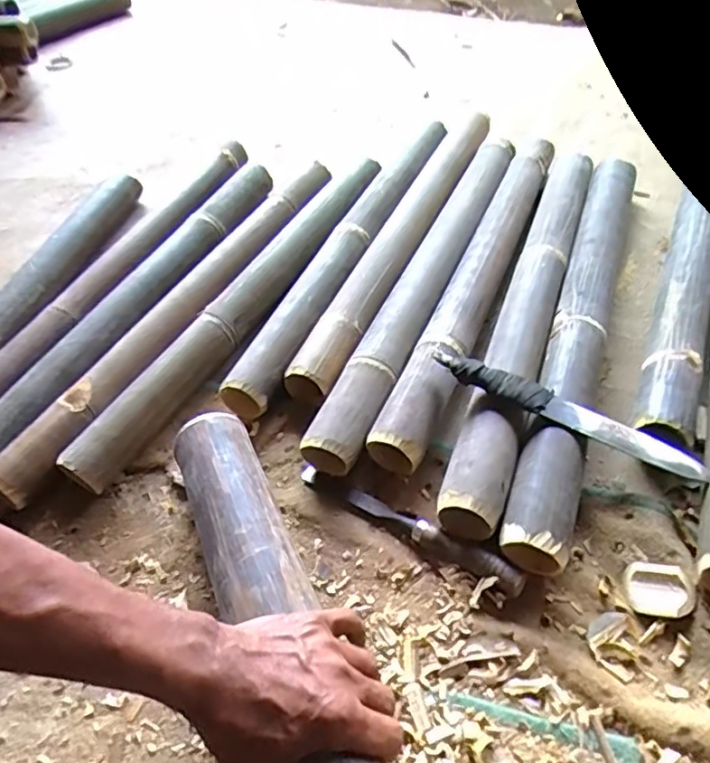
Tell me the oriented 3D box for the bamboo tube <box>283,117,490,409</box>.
[{"bbox_3d":[0.077,-0.215,0.846,0.063,0.049,0.639,17,52,21],"label":"bamboo tube"}]

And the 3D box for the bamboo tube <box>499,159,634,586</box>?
[{"bbox_3d":[0.275,-0.070,0.705,0.067,0.071,0.643,14,51,18],"label":"bamboo tube"}]

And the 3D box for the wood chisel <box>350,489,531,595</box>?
[{"bbox_3d":[0.073,0.150,0.560,0.185,0.021,0.024,25,55,26],"label":"wood chisel"}]

